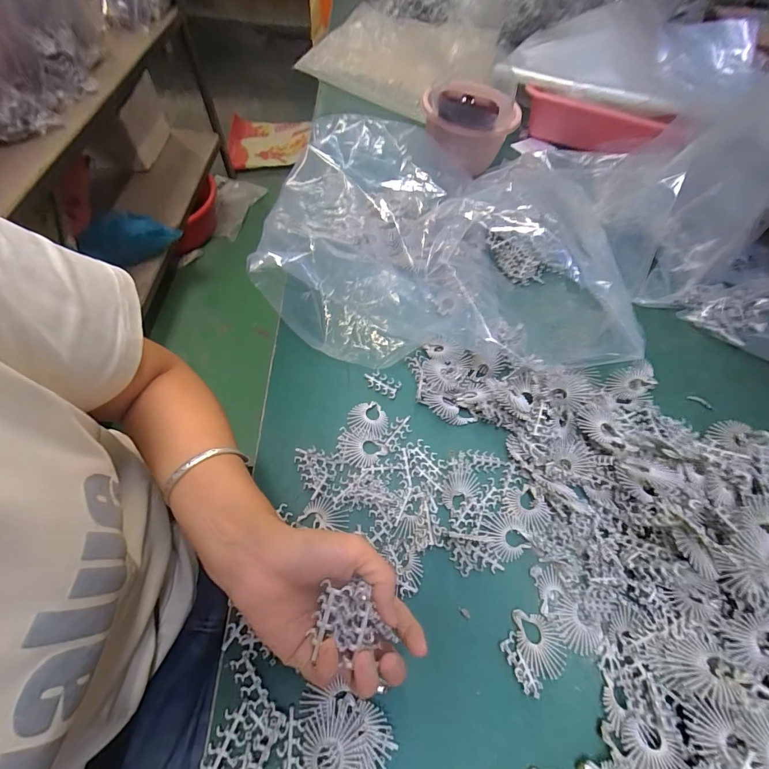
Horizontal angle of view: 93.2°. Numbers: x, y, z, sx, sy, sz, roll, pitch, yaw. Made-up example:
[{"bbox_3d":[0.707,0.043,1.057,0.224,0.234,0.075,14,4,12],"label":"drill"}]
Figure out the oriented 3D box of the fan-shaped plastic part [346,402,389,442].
[{"bbox_3d":[-0.017,0.035,0.364,0.039,0.009,0.041,5,61,-1],"label":"fan-shaped plastic part"}]

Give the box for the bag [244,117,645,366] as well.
[{"bbox_3d":[0.077,-0.192,0.444,0.398,0.103,0.344,5,61,-1],"label":"bag"}]

